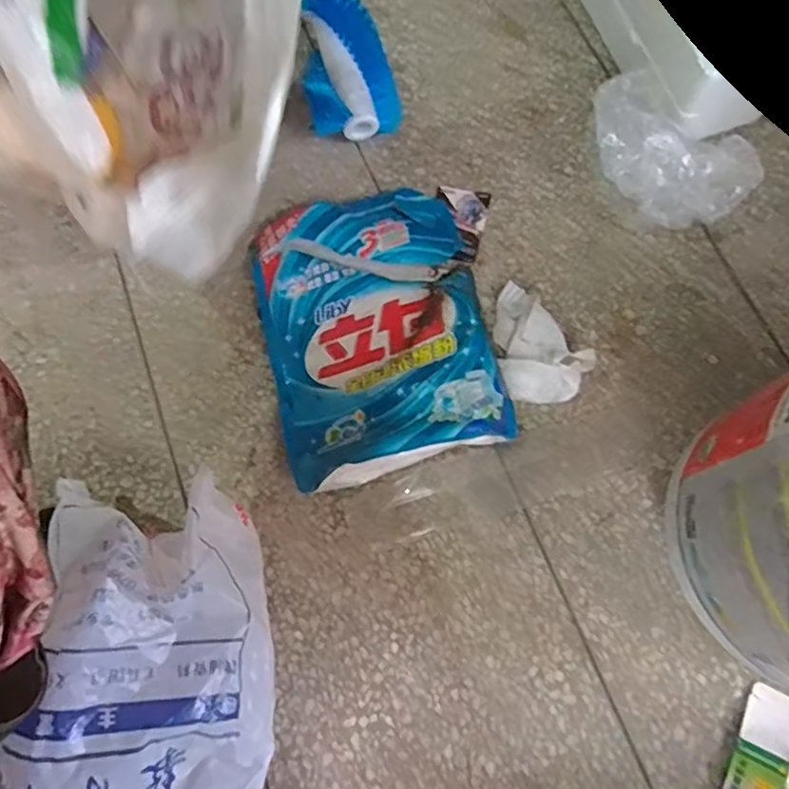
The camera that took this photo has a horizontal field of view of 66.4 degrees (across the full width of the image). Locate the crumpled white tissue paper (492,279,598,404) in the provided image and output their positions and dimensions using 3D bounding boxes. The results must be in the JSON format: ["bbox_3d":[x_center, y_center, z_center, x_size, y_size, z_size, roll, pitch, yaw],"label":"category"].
[{"bbox_3d":[0.128,-0.045,0.578,0.075,0.033,0.120,-36,72,-12],"label":"crumpled white tissue paper"}]

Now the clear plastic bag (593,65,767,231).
[{"bbox_3d":[0.264,-0.235,0.594,0.094,0.099,0.166,-43,74,-14],"label":"clear plastic bag"}]

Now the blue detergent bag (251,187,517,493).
[{"bbox_3d":[-0.020,-0.069,0.585,0.214,0.053,0.283,-13,69,-4],"label":"blue detergent bag"}]

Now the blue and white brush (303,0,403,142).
[{"bbox_3d":[-0.056,-0.380,0.645,0.096,0.049,0.201,-12,98,-3],"label":"blue and white brush"}]

